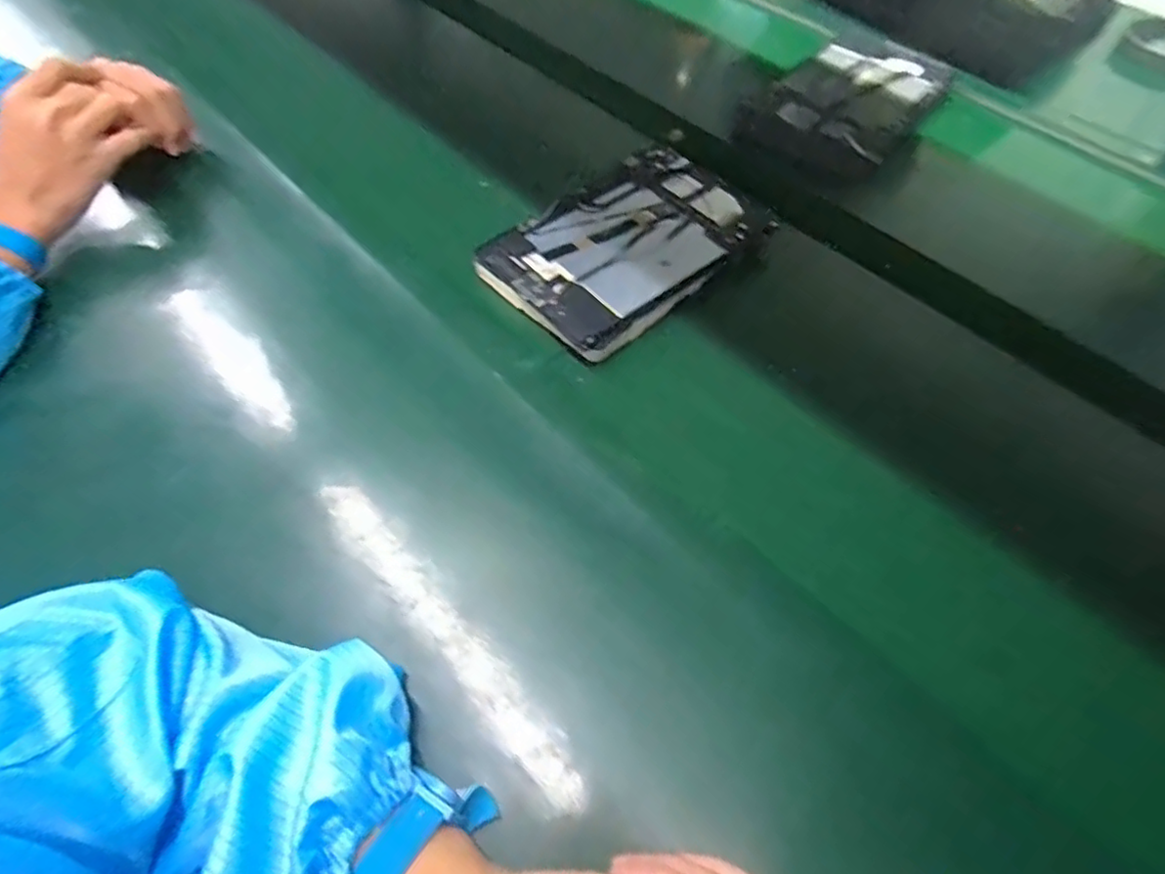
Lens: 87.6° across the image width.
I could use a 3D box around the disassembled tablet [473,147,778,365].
[{"bbox_3d":[0.041,-0.177,0.550,0.241,0.021,0.160,-37,65,-21],"label":"disassembled tablet"}]

